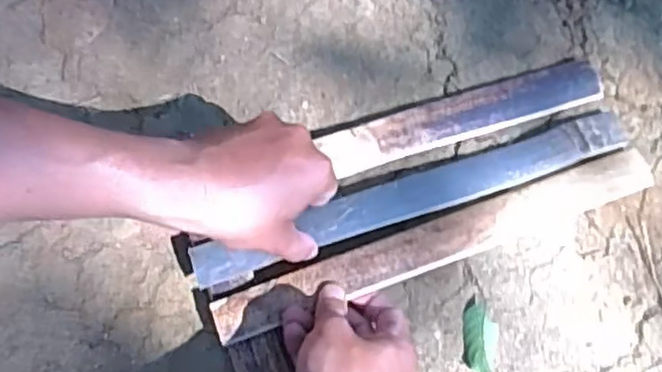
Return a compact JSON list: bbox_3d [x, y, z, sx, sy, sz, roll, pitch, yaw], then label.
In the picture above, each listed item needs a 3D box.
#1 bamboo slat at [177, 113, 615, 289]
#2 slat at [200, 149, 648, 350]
[{"bbox_3d":[0.065,0.006,0.538,0.350,0.011,0.036,-18,76,-8],"label":"bamboo slat"},{"bbox_3d":[0.084,0.042,0.528,0.349,0.012,0.034,-18,76,-10],"label":"slat"}]

